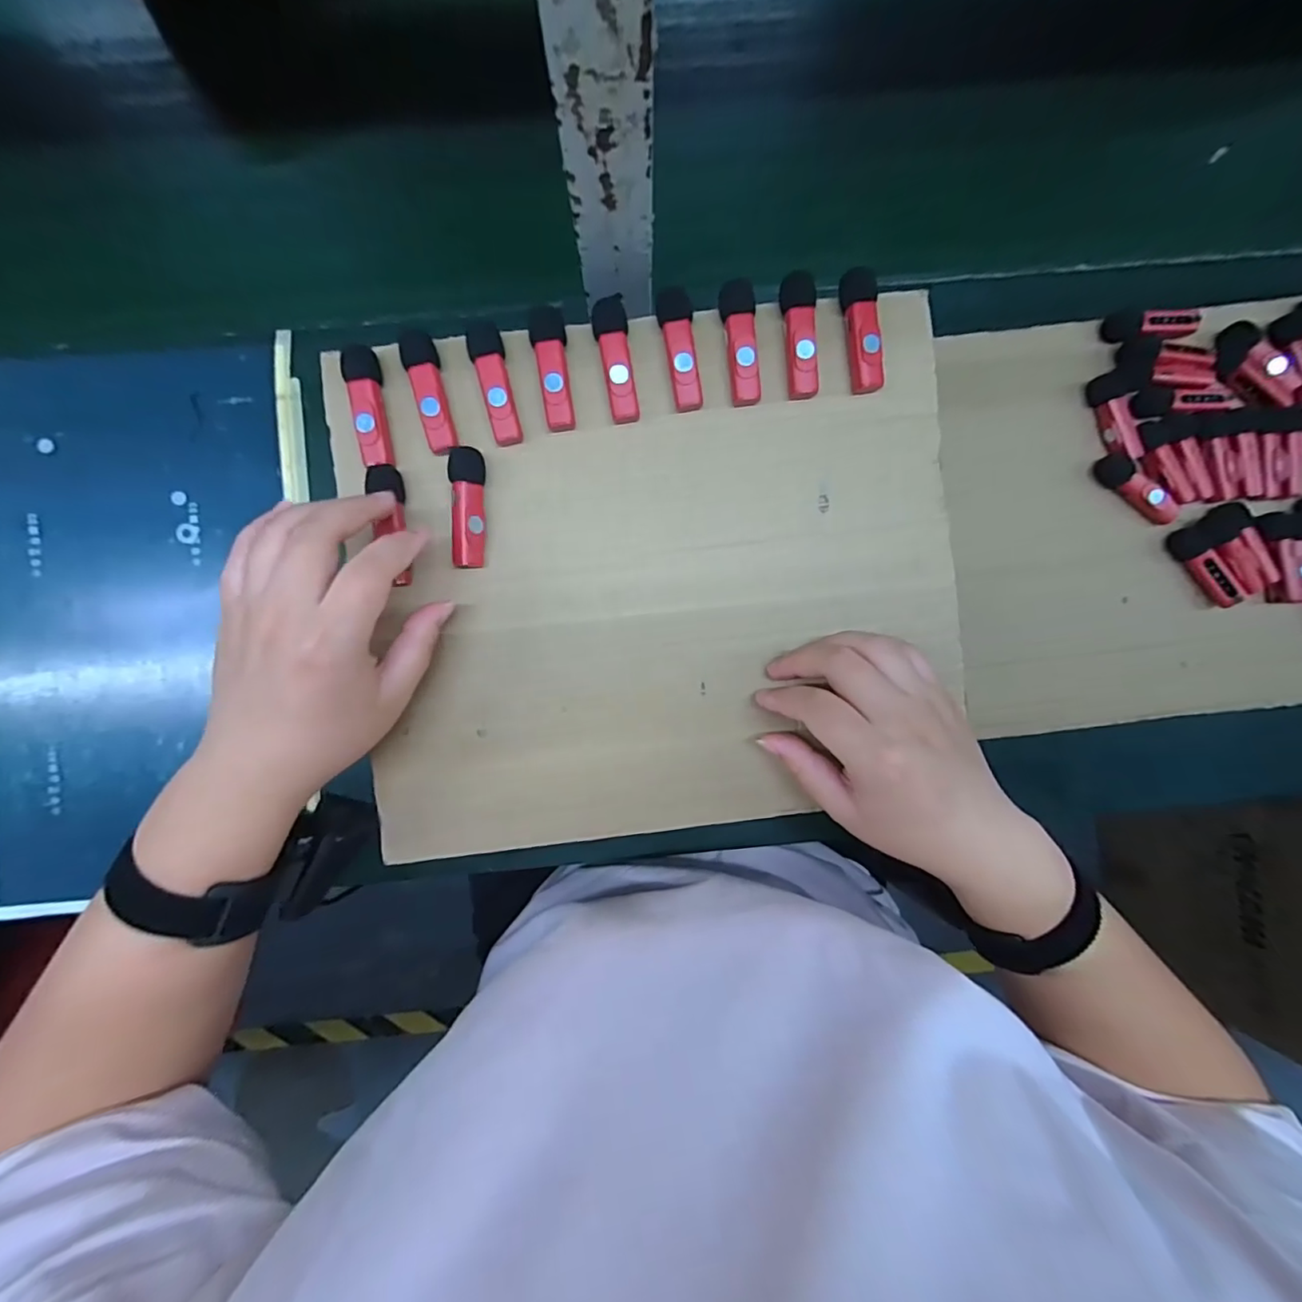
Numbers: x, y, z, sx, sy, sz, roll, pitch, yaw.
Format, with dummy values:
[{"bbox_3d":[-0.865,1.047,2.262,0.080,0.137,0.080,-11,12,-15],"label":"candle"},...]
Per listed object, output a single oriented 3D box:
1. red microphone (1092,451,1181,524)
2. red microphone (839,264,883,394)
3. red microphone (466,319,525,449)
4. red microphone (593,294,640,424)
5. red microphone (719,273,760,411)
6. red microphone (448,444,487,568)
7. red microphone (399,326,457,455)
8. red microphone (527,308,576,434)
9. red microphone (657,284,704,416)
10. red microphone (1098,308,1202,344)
[{"bbox_3d":[0.353,-0.117,0.399,0.019,0.022,0.062,-42,88,-3],"label":"red microphone"},{"bbox_3d":[0.118,-0.179,0.305,0.018,0.011,0.066,-7,87,-1],"label":"red microphone"},{"bbox_3d":[-0.086,-0.148,0.303,0.017,0.016,0.065,-11,87,-1],"label":"red microphone"},{"bbox_3d":[-0.020,-0.161,0.304,0.018,0.015,0.064,-7,87,-1],"label":"red microphone"},{"bbox_3d":[0.050,-0.171,0.304,0.019,0.011,0.064,-4,94,3],"label":"red microphone"},{"bbox_3d":[-0.101,-0.080,0.306,0.016,0.019,0.065,0,87,-1],"label":"red microphone"},{"bbox_3d":[-0.121,-0.143,0.304,0.016,0.017,0.065,-14,87,-1],"label":"red microphone"},{"bbox_3d":[-0.055,-0.158,0.304,0.018,0.013,0.068,-5,87,-1],"label":"red microphone"},{"bbox_3d":[0.017,-0.168,0.303,0.019,0.017,0.065,-9,87,-1],"label":"red microphone"},{"bbox_3d":[0.360,-0.237,0.395,0.060,0.017,0.020,-5,87,-1],"label":"red microphone"}]

